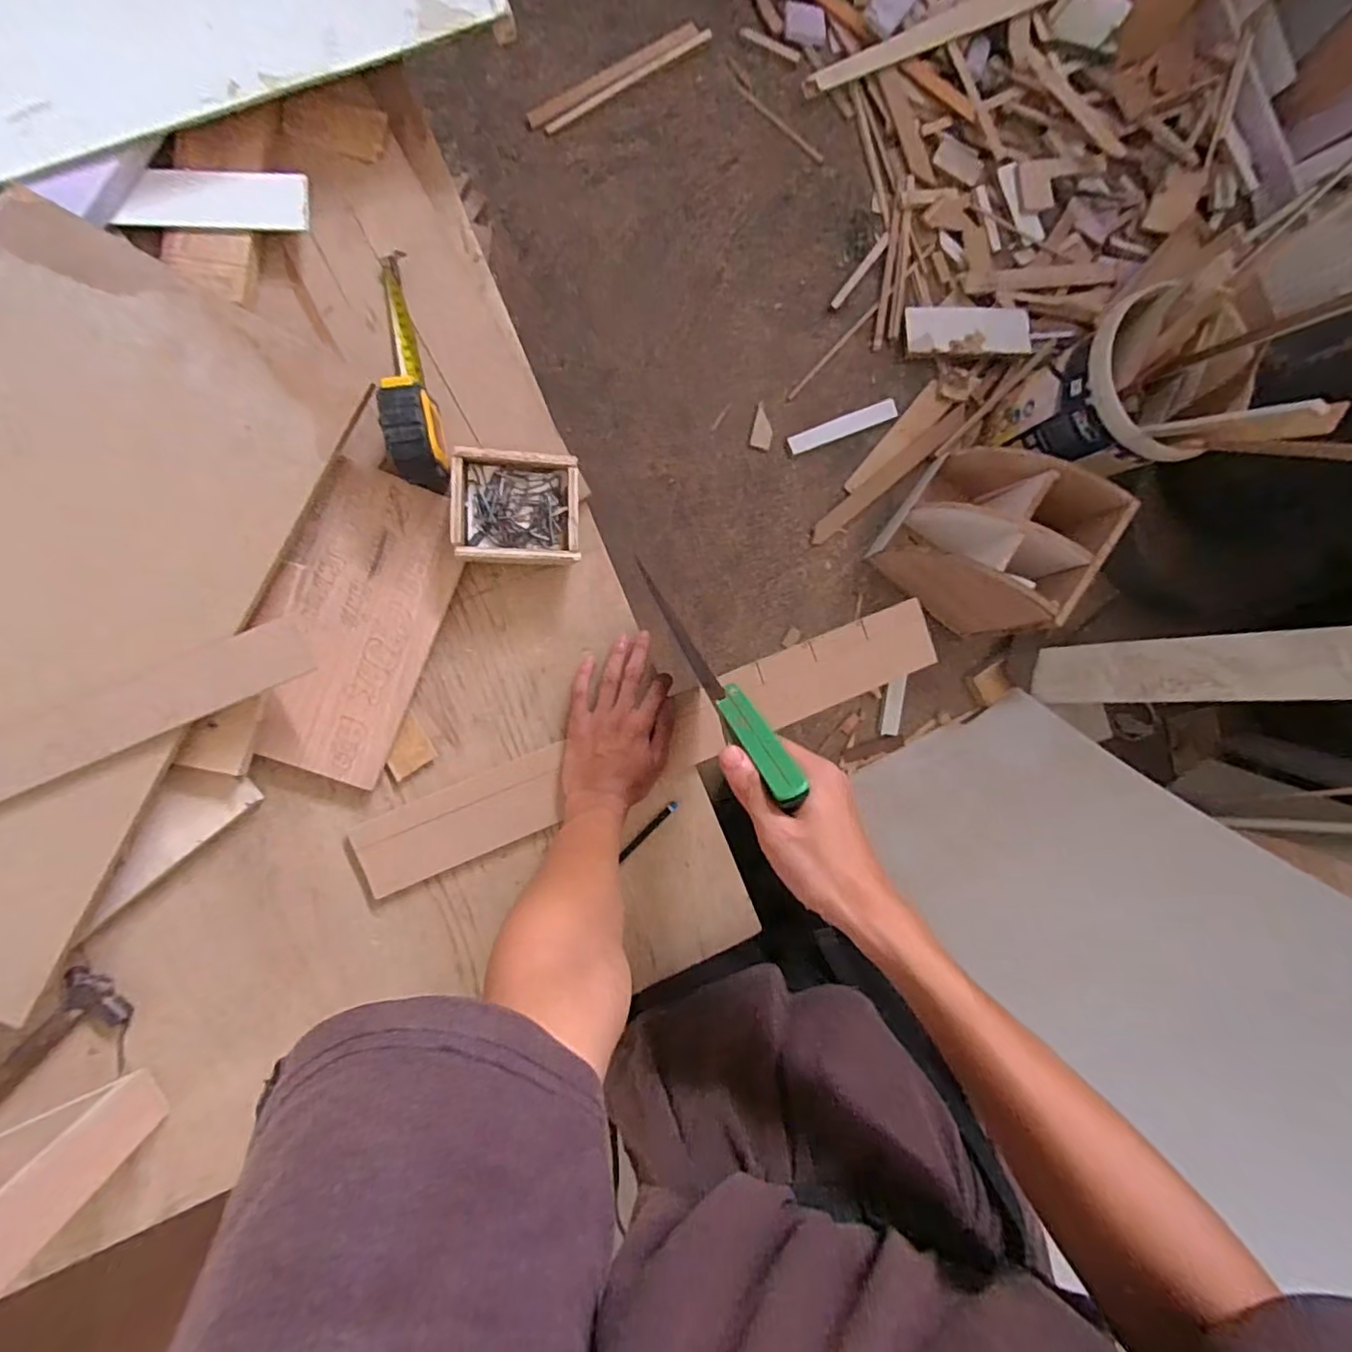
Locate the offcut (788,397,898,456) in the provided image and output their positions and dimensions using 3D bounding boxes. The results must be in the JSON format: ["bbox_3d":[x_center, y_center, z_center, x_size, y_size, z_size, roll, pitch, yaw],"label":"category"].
[{"bbox_3d":[0.393,-0.587,1.407,0.262,0.013,0.047,-20,105,2],"label":"offcut"}]

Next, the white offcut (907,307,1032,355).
[{"bbox_3d":[0.689,-0.806,1.398,0.289,0.019,0.128,-1,79,0],"label":"white offcut"}]

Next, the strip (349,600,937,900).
[{"bbox_3d":[-0.015,0.066,0.595,0.597,0.014,0.072,-22,96,-6],"label":"strip"}]

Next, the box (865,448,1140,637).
[{"bbox_3d":[0.671,-0.289,1.273,0.304,0.323,0.305,36,87,-7],"label":"box"}]

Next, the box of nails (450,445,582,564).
[{"bbox_3d":[-0.147,-0.153,0.557,0.112,0.050,0.099,-2,93,-9],"label":"box of nails"}]

